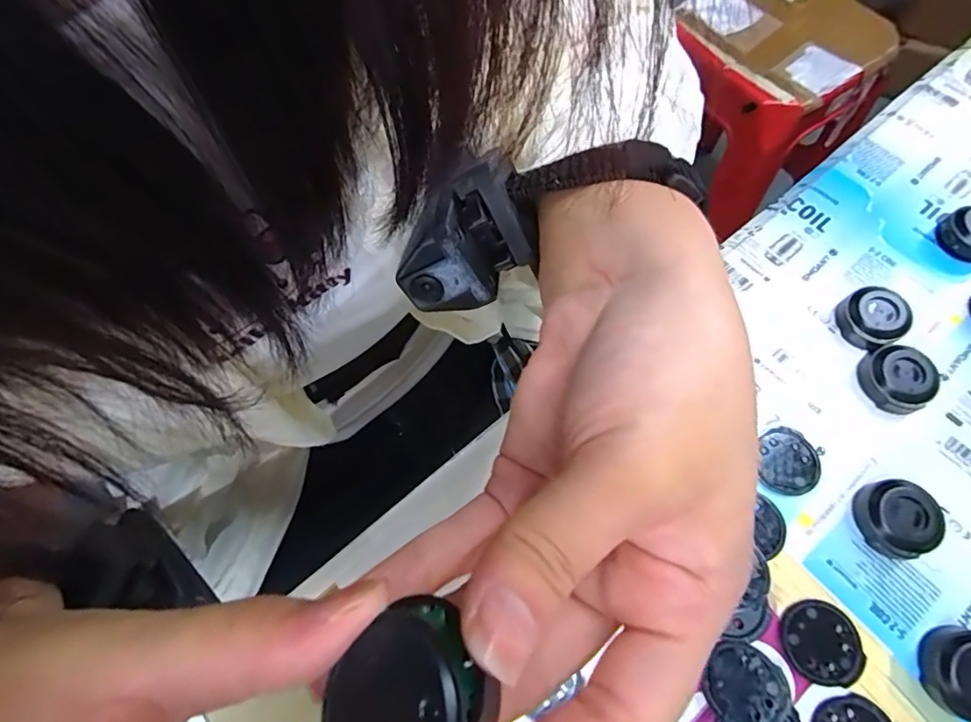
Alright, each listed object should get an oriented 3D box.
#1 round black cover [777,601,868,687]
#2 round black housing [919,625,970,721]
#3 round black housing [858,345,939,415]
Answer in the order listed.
[{"bbox_3d":[0.133,0.111,0.202,0.029,0.004,0.028,-1,66,3],"label":"round black cover"},{"bbox_3d":[0.182,0.117,0.191,0.031,0.014,0.030,-1,66,3],"label":"round black housing"},{"bbox_3d":[0.191,0.008,0.241,0.031,0.013,0.031,-1,66,3],"label":"round black housing"}]

